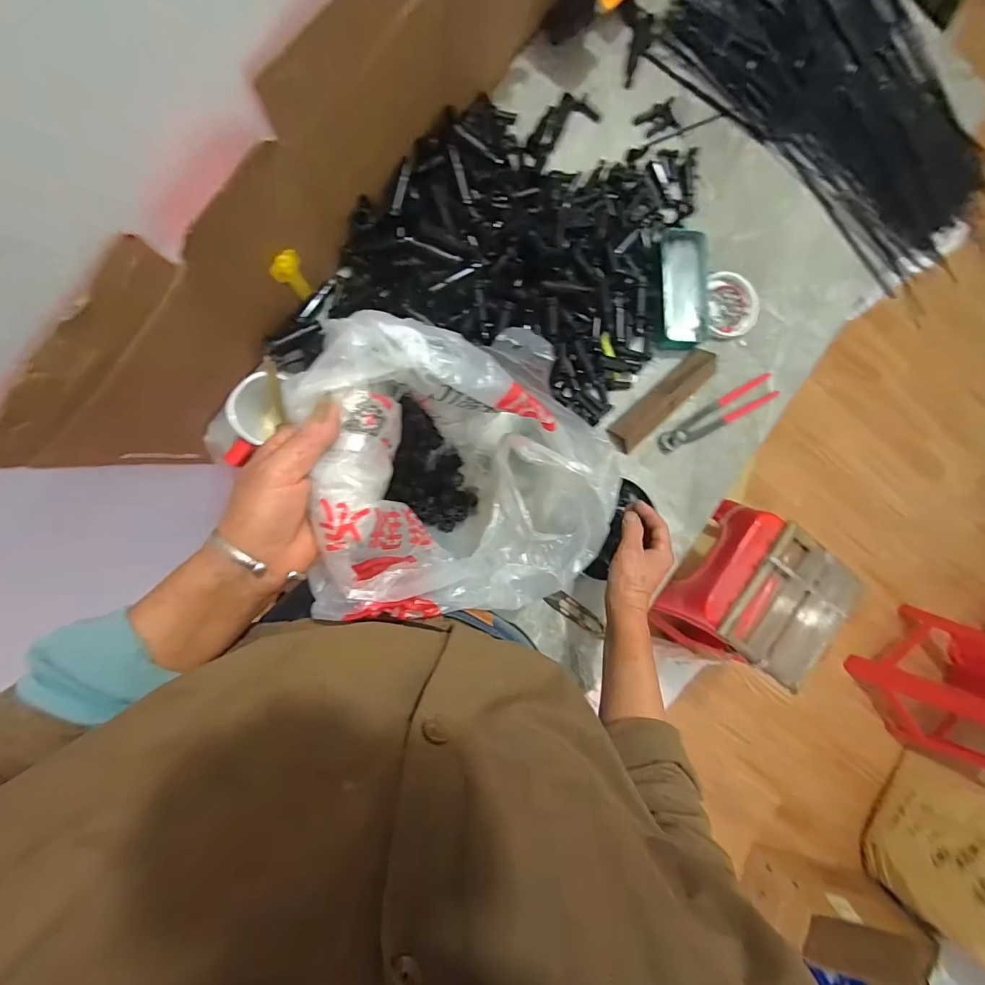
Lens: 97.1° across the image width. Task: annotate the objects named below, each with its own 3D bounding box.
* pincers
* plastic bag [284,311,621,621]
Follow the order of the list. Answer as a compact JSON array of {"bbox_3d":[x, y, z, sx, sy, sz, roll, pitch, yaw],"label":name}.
[{"bbox_3d":[0.323,-0.112,0.620,0.201,0.013,0.039,-27,94,-8],"label":"pincers"},{"bbox_3d":[-0.019,-0.006,0.428,0.248,0.273,0.221,-4,90,-9],"label":"plastic bag"}]

